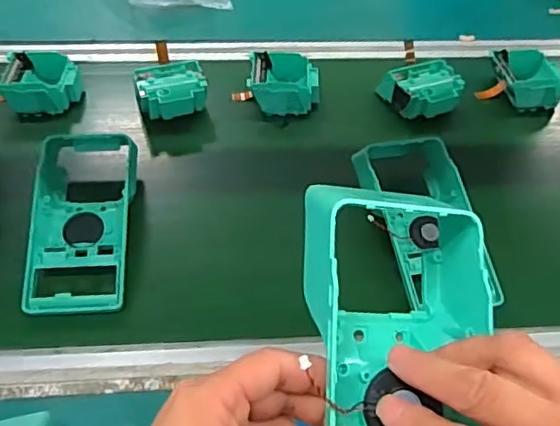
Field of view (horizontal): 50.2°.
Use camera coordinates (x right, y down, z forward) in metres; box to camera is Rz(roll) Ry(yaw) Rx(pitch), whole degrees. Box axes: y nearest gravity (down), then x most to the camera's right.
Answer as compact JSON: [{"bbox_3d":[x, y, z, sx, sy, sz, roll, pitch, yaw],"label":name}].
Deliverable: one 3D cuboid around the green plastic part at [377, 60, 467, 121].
[{"bbox_3d":[0.163,-0.138,0.679,0.075,0.038,0.074,-12,48,-12],"label":"green plastic part"}]

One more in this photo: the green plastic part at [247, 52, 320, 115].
[{"bbox_3d":[0.005,-0.152,0.694,0.080,0.036,0.076,2,47,1],"label":"green plastic part"}]

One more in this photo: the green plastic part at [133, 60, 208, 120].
[{"bbox_3d":[-0.121,-0.138,0.670,0.075,0.033,0.075,-11,48,-11],"label":"green plastic part"}]

